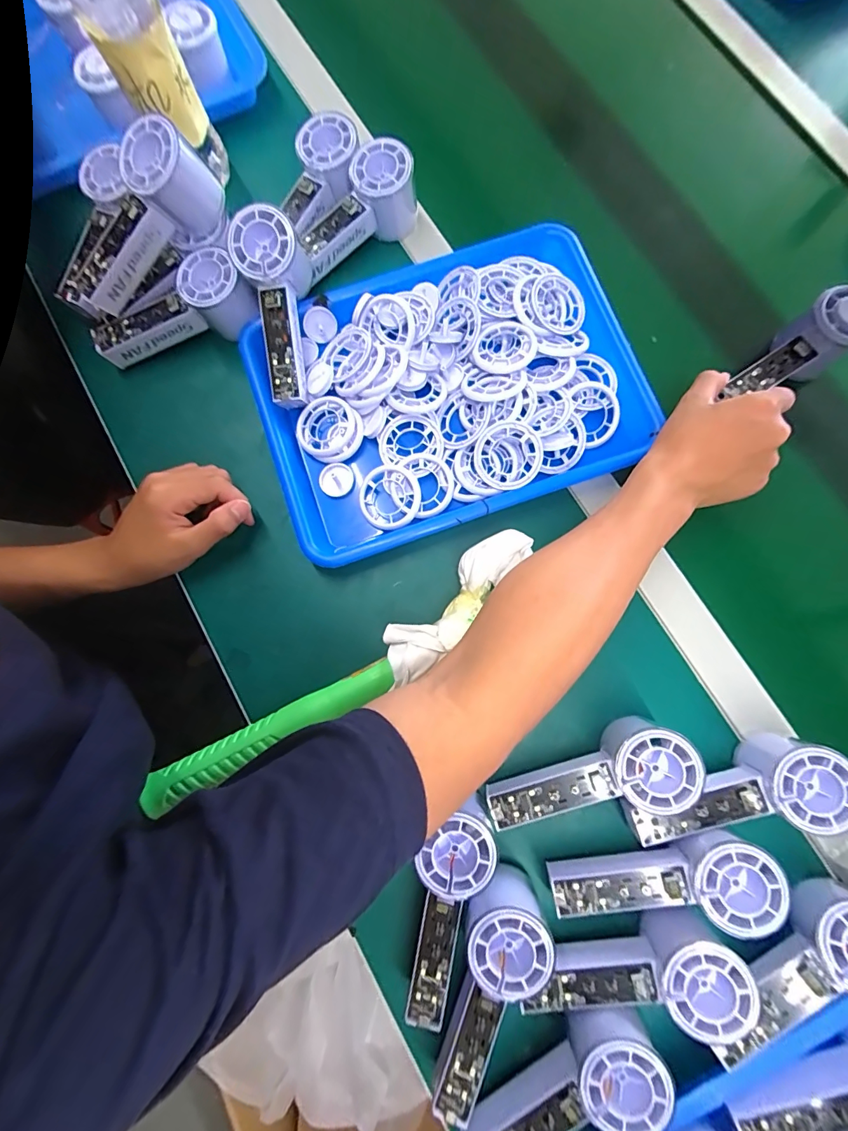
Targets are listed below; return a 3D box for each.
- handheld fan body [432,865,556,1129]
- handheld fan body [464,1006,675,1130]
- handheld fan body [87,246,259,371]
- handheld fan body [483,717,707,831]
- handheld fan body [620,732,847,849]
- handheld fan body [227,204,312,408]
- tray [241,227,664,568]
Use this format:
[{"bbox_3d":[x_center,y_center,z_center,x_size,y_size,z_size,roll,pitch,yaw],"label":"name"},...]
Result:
[{"bbox_3d":[0.040,0.303,0.311,0.057,0.053,0.152,19,93,4],"label":"handheld fan body"},{"bbox_3d":[0.091,0.360,0.294,0.151,0.042,0.055,-39,82,7],"label":"handheld fan body"},{"bbox_3d":[-0.232,-0.230,0.398,0.149,0.053,0.052,-23,81,-4],"label":"handheld fan body"},{"bbox_3d":[0.121,0.159,0.328,0.145,0.058,0.054,-13,80,-2],"label":"handheld fan body"},{"bbox_3d":[0.232,0.177,0.330,0.158,0.050,0.058,-22,80,9],"label":"handheld fan body"},{"bbox_3d":[-0.132,-0.223,0.391,0.058,0.056,0.149,-3,104,0],"label":"handheld fan body"},{"bbox_3d":[0.020,-0.164,0.401,0.337,0.038,0.246,-19,80,-3],"label":"tray"}]

